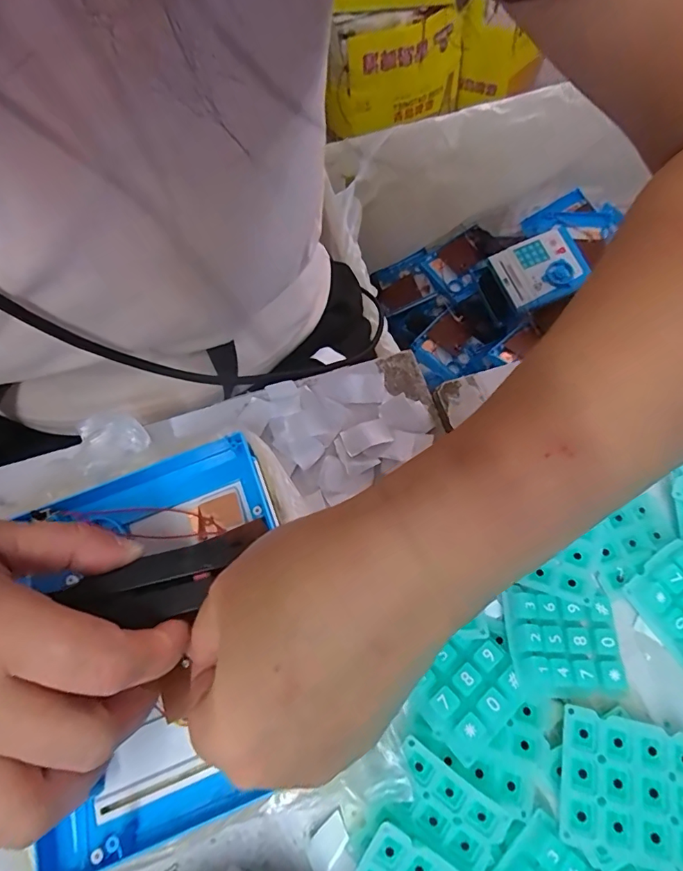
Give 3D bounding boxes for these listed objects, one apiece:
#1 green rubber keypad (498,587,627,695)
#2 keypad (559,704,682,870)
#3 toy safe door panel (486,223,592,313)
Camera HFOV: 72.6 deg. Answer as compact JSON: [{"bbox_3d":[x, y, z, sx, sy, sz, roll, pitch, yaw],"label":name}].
[{"bbox_3d":[0.107,0.098,0.223,0.053,0.012,0.046,-2,66,2],"label":"green rubber keypad"},{"bbox_3d":[0.124,0.148,0.196,0.058,0.004,0.048,9,67,7],"label":"keypad"},{"bbox_3d":[0.372,-0.309,0.864,0.150,0.033,0.133,-20,67,-5],"label":"toy safe door panel"}]

